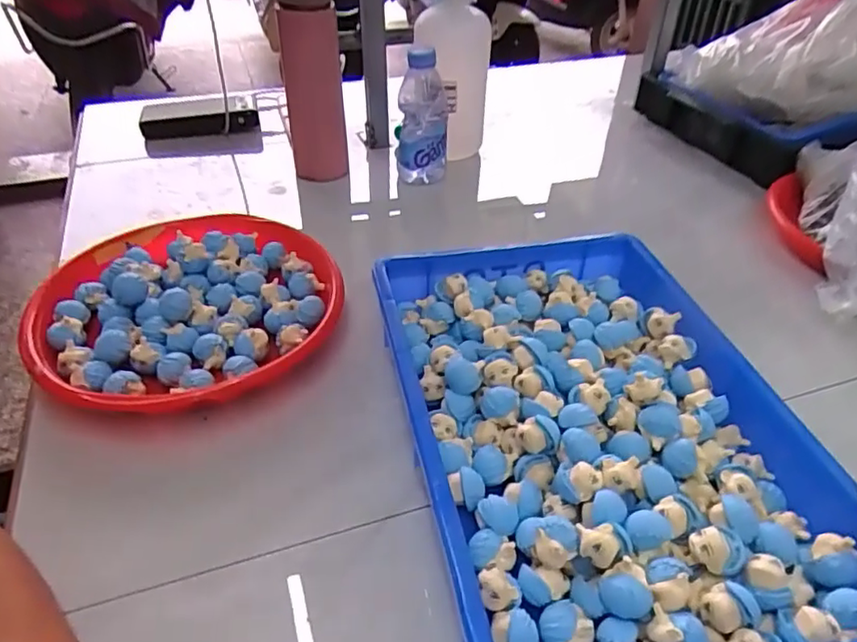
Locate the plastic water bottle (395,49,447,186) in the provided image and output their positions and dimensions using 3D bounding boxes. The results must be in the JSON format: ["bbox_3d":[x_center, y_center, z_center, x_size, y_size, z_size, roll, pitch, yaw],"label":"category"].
[{"bbox_3d":[-0.008,-0.238,0.727,0.059,0.156,0.049,3,40,3],"label":"plastic water bottle"}]

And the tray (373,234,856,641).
[{"bbox_3d":[0.117,0.071,0.433,0.262,0.061,0.371,-8,40,-9],"label":"tray"}]

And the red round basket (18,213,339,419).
[{"bbox_3d":[-0.202,-0.013,0.539,0.238,0.059,0.245,0,40,0],"label":"red round basket"}]

